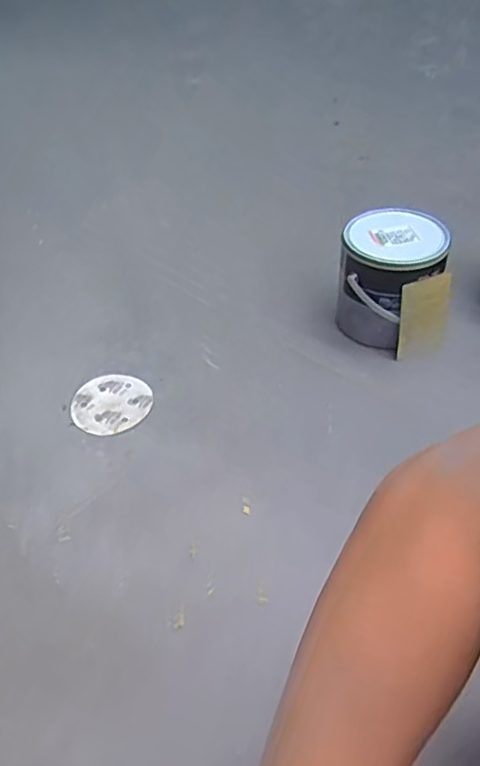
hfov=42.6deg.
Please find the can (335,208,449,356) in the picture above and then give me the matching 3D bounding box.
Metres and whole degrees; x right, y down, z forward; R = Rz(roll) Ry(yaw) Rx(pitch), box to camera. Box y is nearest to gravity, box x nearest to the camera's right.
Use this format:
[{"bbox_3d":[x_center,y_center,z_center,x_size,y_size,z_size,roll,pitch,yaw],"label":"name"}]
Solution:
[{"bbox_3d":[0.239,-0.163,0.978,0.164,0.189,0.161,-2,45,2],"label":"can"}]

